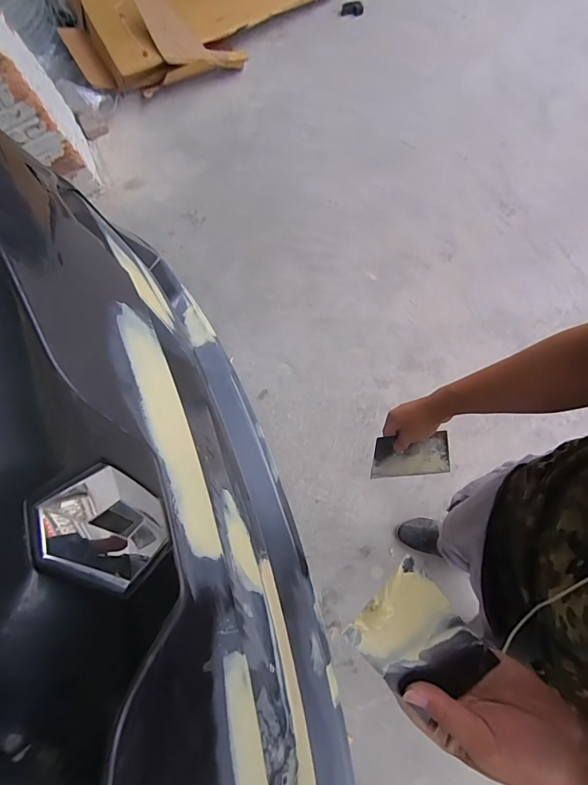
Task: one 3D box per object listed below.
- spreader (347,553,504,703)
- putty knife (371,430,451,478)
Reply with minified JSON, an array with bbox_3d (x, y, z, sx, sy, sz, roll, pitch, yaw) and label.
[{"bbox_3d":[0.098,0.190,0.308,0.072,0.010,0.119,-43,104,-12],"label":"spreader"},{"bbox_3d":[0.197,0.107,0.702,0.128,0.005,0.068,-6,92,6],"label":"putty knife"}]

